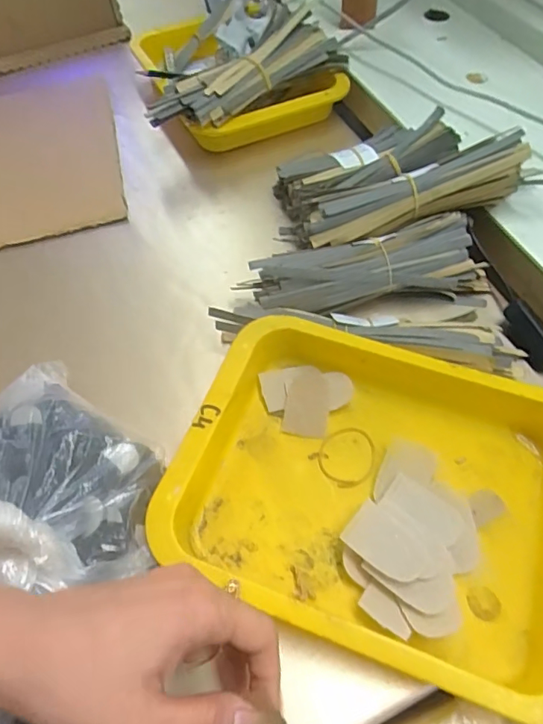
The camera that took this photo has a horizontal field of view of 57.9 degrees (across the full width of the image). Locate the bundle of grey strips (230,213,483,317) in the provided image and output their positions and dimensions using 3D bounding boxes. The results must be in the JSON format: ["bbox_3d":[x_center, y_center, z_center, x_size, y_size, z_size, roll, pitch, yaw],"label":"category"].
[{"bbox_3d":[0.085,-0.078,0.423,0.206,0.048,0.058,-9,57,-3],"label":"bundle of grey strips"}]

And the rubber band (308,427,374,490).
[{"bbox_3d":[0.055,0.068,0.356,0.045,0.004,0.041,-1,57,2],"label":"rubber band"}]

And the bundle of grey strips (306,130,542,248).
[{"bbox_3d":[0.126,-0.154,0.427,0.199,0.045,0.059,-10,58,-3],"label":"bundle of grey strips"}]

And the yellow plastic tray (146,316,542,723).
[{"bbox_3d":[0.072,0.080,0.324,0.252,0.042,0.198,19,60,15],"label":"yellow plastic tray"}]

